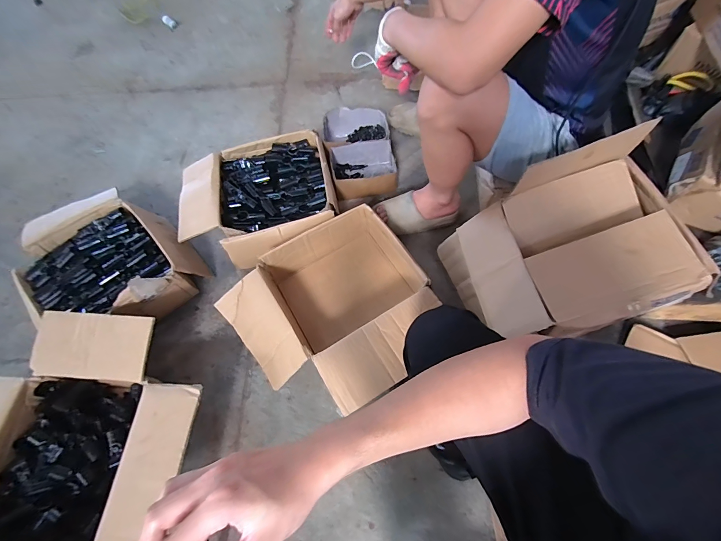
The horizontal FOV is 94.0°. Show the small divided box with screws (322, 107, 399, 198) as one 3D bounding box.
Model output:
[{"bbox_3d":[-0.002,-0.377,1.084,0.205,0.103,0.345,-10,62,-2],"label":"small divided box with screws"}]

